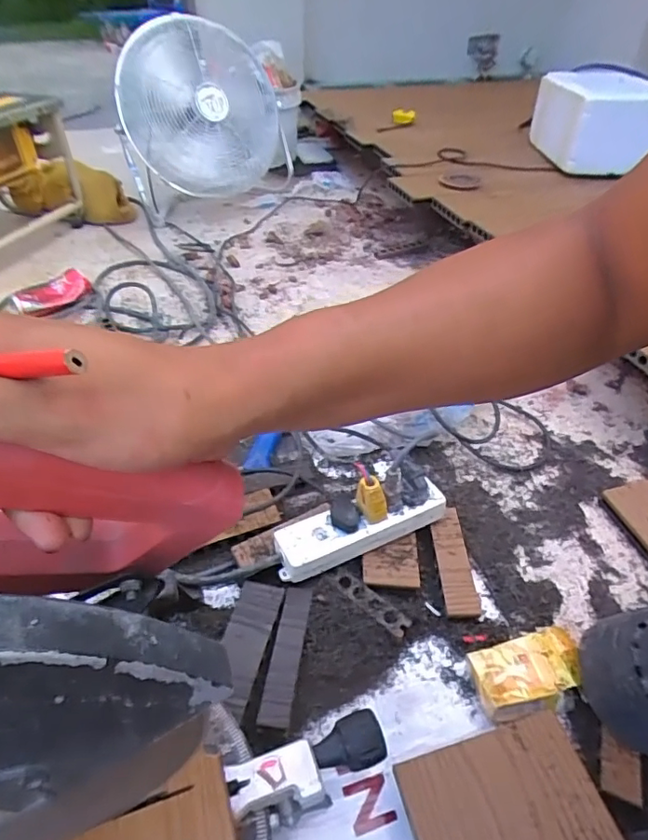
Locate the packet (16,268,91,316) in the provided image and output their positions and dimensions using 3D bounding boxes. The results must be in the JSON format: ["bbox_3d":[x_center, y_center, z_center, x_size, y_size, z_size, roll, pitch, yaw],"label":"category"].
[{"bbox_3d":[-0.500,-0.229,0.986,0.132,0.056,0.049,-30,51,-30],"label":"packet"}]

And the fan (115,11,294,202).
[{"bbox_3d":[-0.286,-0.732,1.261,0.402,0.350,0.171,-20,46,-23],"label":"fan"}]

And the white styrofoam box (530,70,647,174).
[{"bbox_3d":[0.655,-0.726,1.292,0.197,0.177,0.309,2,41,1],"label":"white styrofoam box"}]

